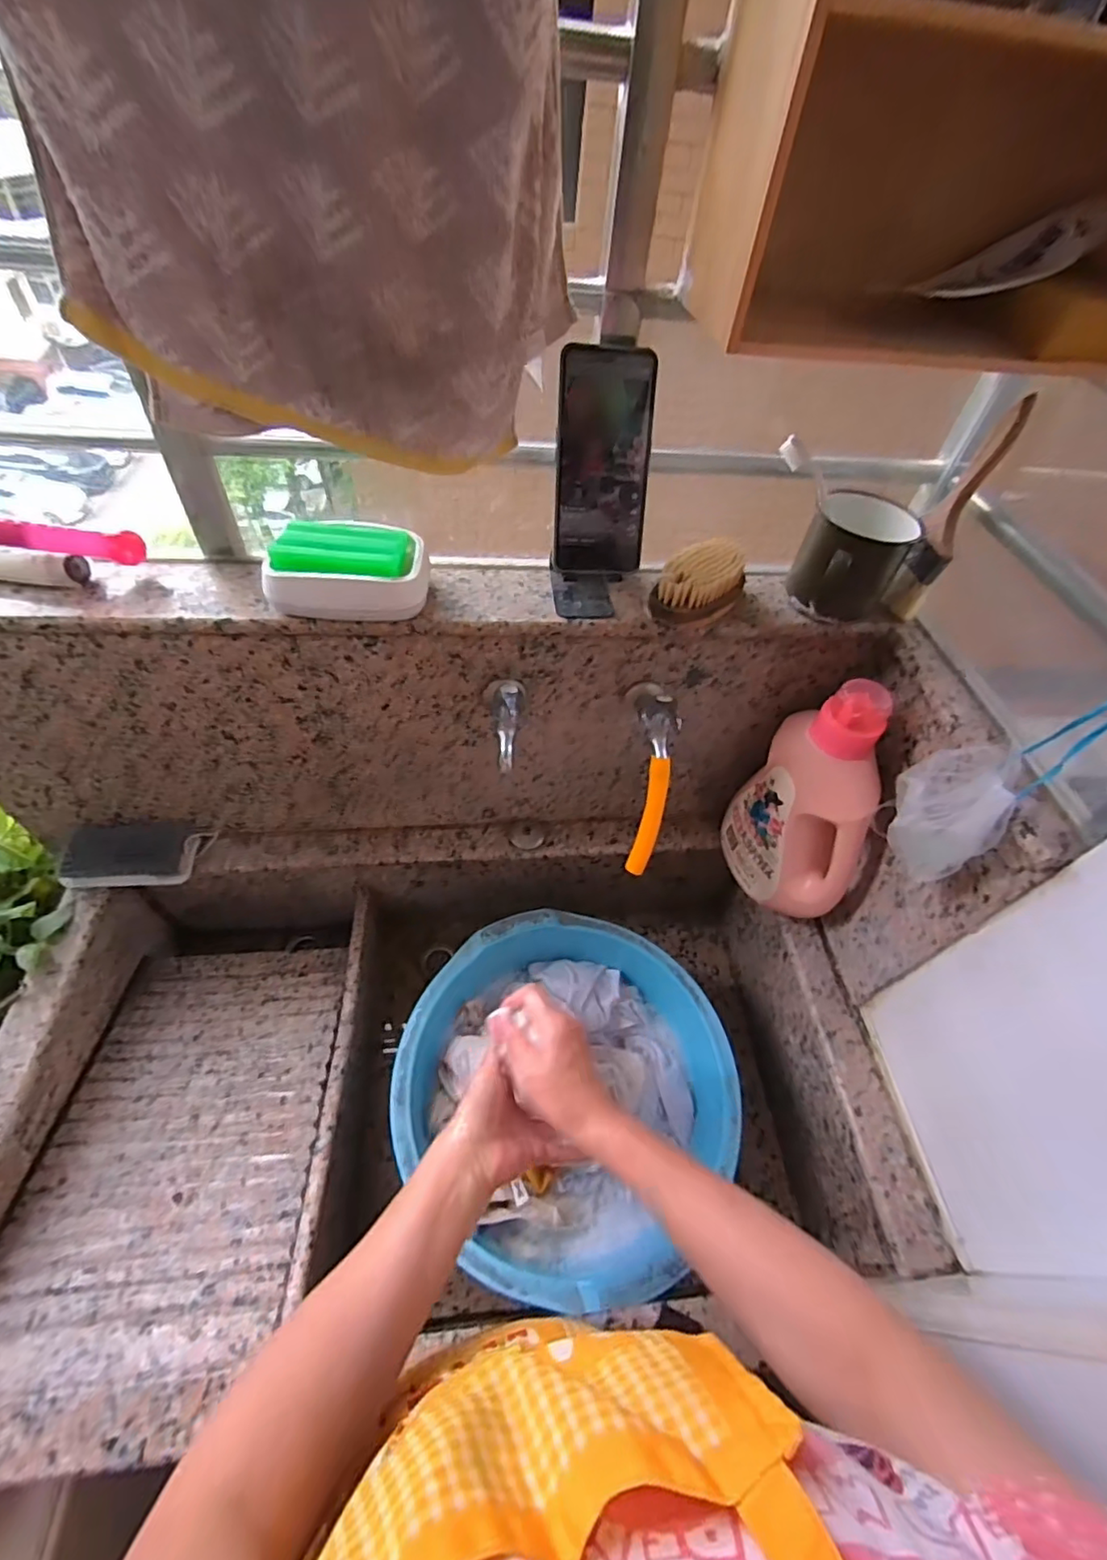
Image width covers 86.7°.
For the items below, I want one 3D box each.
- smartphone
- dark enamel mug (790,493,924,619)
[{"bbox_3d":[0.041,-0.261,0.486,0.077,0.165,0.014,-1,23,-6],"label":"smartphone"},{"bbox_3d":[0.282,-0.203,0.564,0.091,0.105,0.104,28,53,17],"label":"dark enamel mug"}]

